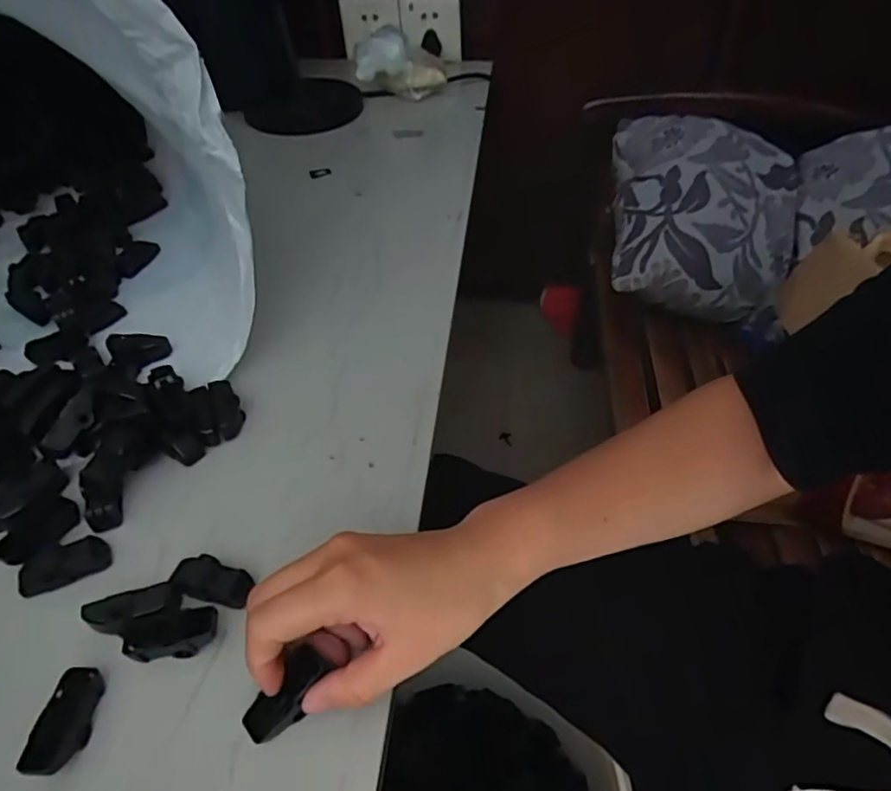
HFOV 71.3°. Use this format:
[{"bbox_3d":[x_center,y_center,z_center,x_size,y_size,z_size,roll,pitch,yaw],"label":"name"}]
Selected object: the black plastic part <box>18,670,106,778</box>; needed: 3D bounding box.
[{"bbox_3d":[-0.178,0.153,0.293,0.023,0.015,0.046,-1,47,2],"label":"black plastic part"}]

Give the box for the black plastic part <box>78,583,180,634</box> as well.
[{"bbox_3d":[-0.164,0.115,0.329,0.047,0.017,0.019,-15,48,-11],"label":"black plastic part"}]

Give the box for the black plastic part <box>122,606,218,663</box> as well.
[{"bbox_3d":[-0.140,0.122,0.319,0.047,0.015,0.020,-12,46,6],"label":"black plastic part"}]

